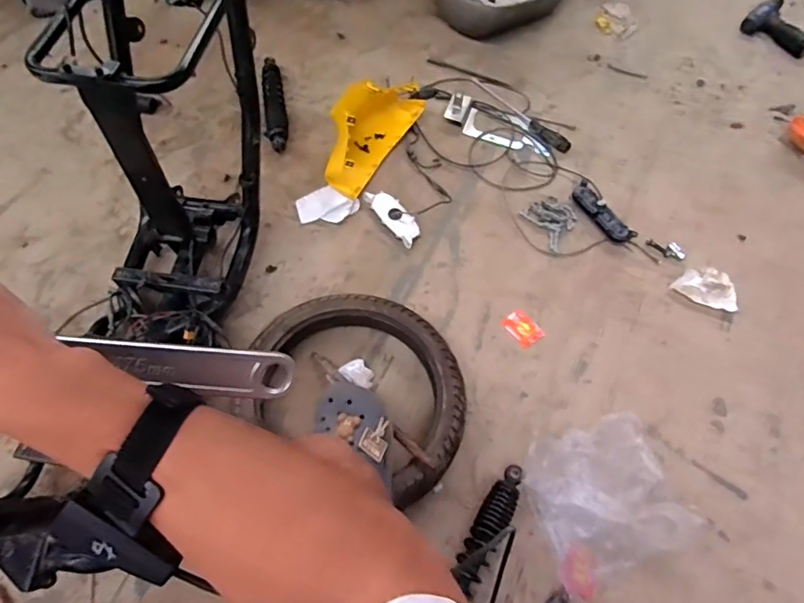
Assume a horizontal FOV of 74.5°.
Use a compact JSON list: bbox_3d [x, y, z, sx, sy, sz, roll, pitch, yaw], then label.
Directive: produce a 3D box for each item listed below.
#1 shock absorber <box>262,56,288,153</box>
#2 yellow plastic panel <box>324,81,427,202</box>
[{"bbox_3d":[-0.291,-0.454,1.210,0.047,0.039,0.283,-7,62,-8],"label":"shock absorber"},{"bbox_3d":[-0.073,-0.377,1.131,0.128,0.121,0.314,28,64,11],"label":"yellow plastic panel"}]

